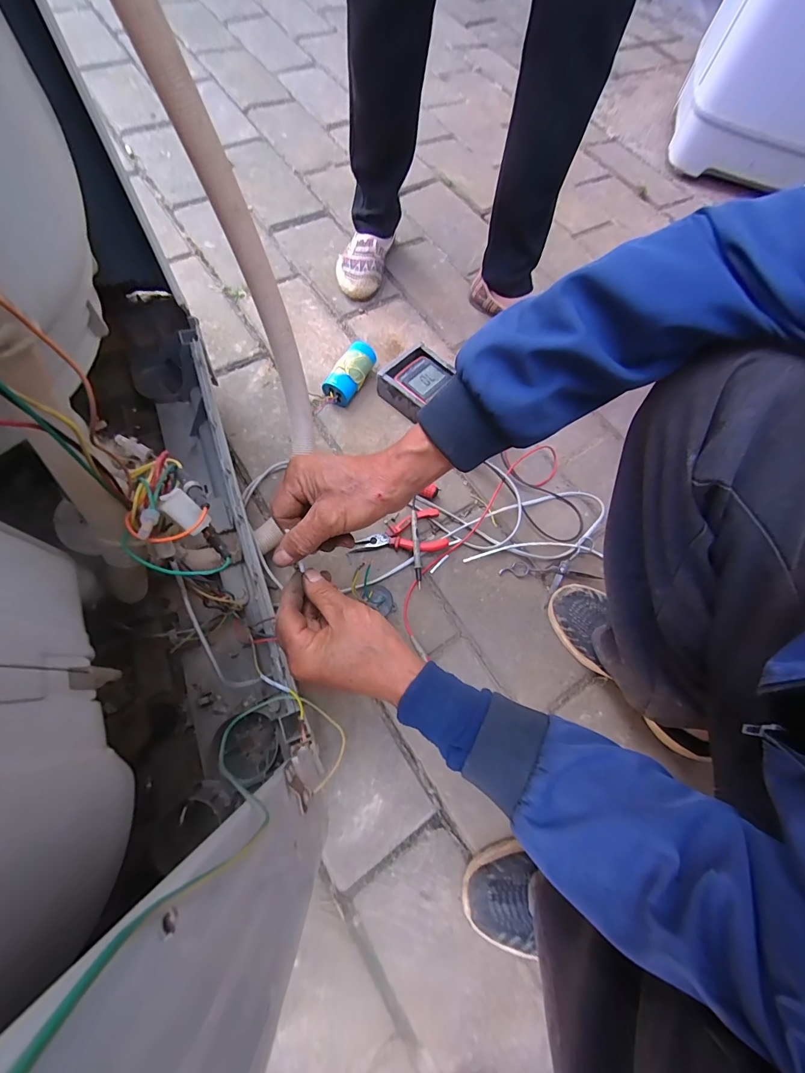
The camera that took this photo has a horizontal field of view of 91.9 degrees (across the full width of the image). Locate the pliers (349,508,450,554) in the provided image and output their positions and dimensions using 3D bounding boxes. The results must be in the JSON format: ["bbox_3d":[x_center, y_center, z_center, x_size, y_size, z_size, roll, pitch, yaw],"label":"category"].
[{"bbox_3d":[-0.003,0.008,0.582,0.141,0.022,0.061,-18,72,-15],"label":"pliers"}]

